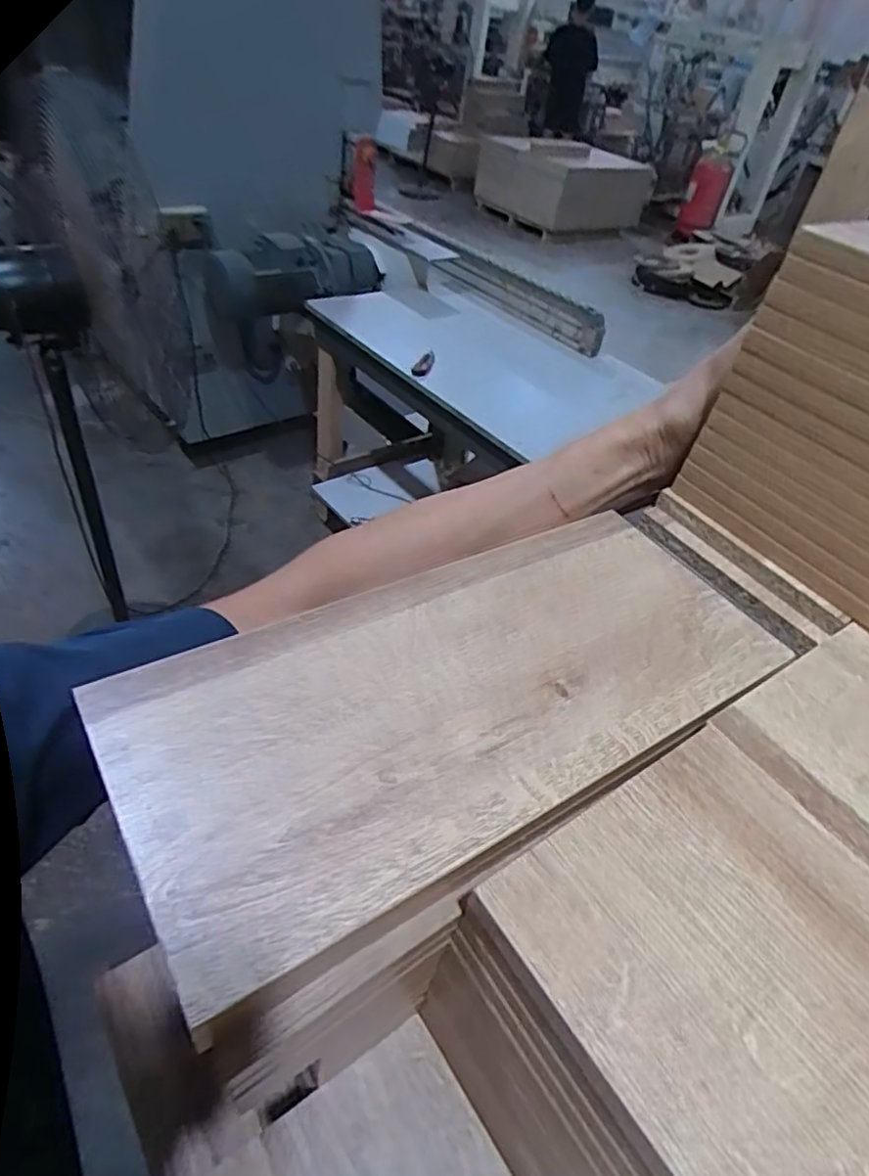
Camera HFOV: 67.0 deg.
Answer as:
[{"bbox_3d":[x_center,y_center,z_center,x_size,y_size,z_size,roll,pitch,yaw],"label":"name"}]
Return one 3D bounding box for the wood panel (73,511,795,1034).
[{"bbox_3d":[0.021,0.036,0.284,0.294,0.010,0.128,-19,50,-30],"label":"wood panel"}]

